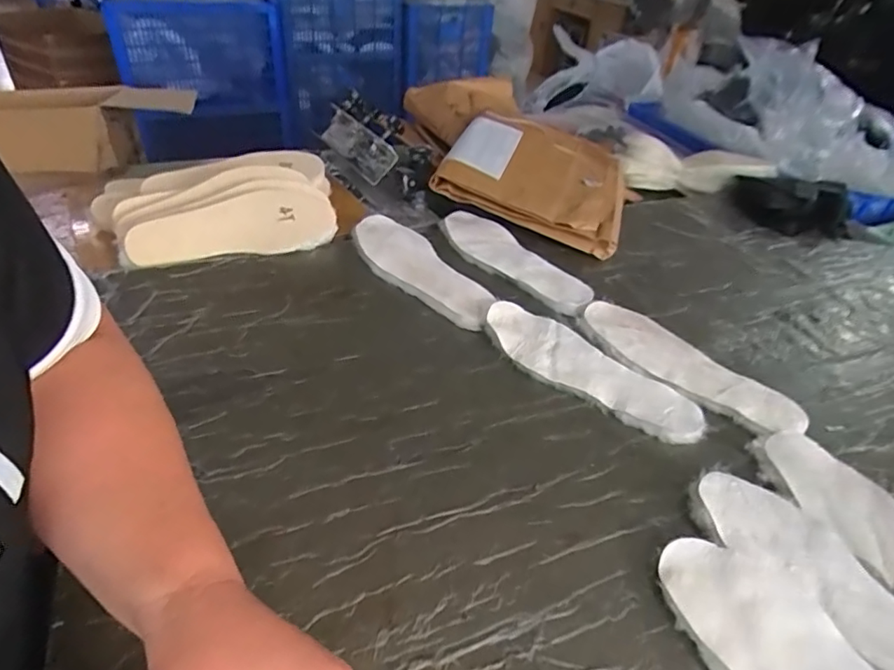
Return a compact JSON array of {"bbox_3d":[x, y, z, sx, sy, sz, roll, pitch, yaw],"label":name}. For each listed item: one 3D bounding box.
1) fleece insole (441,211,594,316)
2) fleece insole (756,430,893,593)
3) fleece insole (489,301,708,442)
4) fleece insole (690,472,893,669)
[{"bbox_3d":[0.087,-0.110,0.764,0.092,0.008,0.263,-22,46,-30],"label":"fleece insole"},{"bbox_3d":[0.386,0.185,0.467,0.091,0.017,0.259,-16,44,-24],"label":"fleece insole"},{"bbox_3d":[0.158,0.036,0.613,0.259,0.021,0.091,26,43,23],"label":"fleece insole"},{"bbox_3d":[0.314,0.207,0.429,0.088,0.017,0.256,-24,48,-32],"label":"fleece insole"}]

